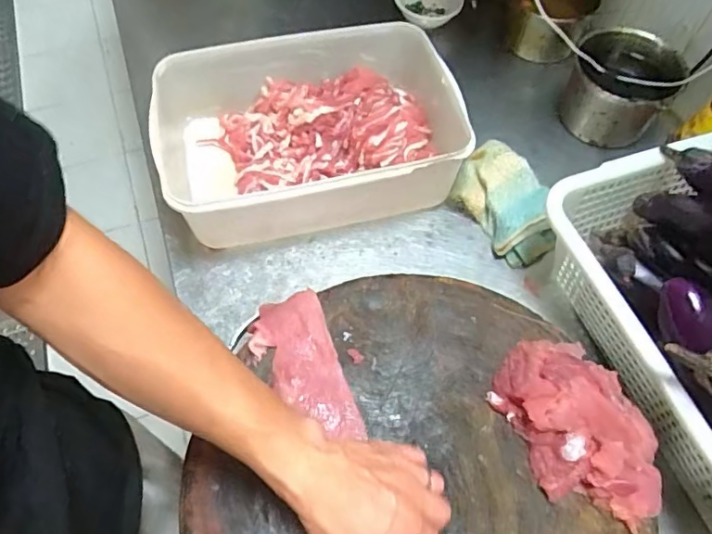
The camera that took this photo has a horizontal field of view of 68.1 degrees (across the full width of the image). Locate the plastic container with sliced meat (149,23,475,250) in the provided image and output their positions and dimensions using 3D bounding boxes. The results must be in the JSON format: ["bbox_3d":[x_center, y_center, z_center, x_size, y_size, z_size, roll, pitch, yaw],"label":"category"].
[{"bbox_3d":[-0.060,-0.186,0.710,0.389,0.135,0.264,-12,61,-9],"label":"plastic container with sliced meat"}]

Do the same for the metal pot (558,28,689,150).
[{"bbox_3d":[0.379,-0.265,0.764,0.137,0.107,0.141,1,60,-2],"label":"metal pot"}]

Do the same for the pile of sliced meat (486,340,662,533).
[{"bbox_3d":[0.210,0.143,0.483,0.118,0.052,0.172,-20,63,-13],"label":"pile of sliced meat"}]

